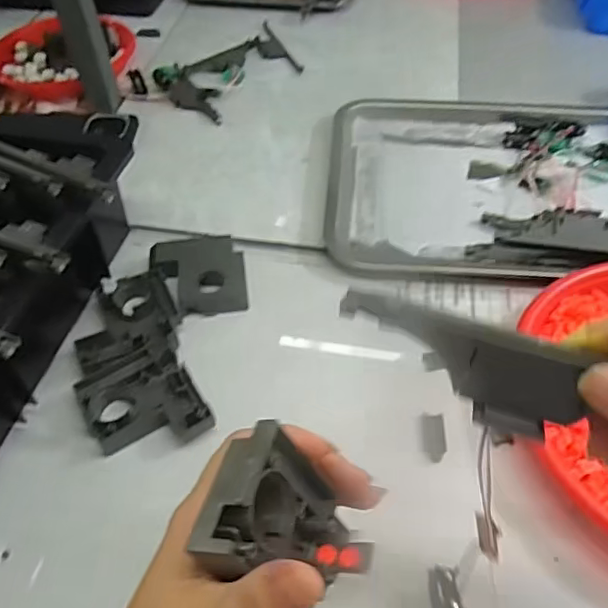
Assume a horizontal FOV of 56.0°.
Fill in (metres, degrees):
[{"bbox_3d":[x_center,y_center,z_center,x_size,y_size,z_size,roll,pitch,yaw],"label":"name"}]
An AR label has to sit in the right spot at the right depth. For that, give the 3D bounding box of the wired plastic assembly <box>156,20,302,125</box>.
[{"bbox_3d":[-0.081,-0.303,0.716,0.114,0.023,0.202,32,59,24],"label":"wired plastic assembly"}]

